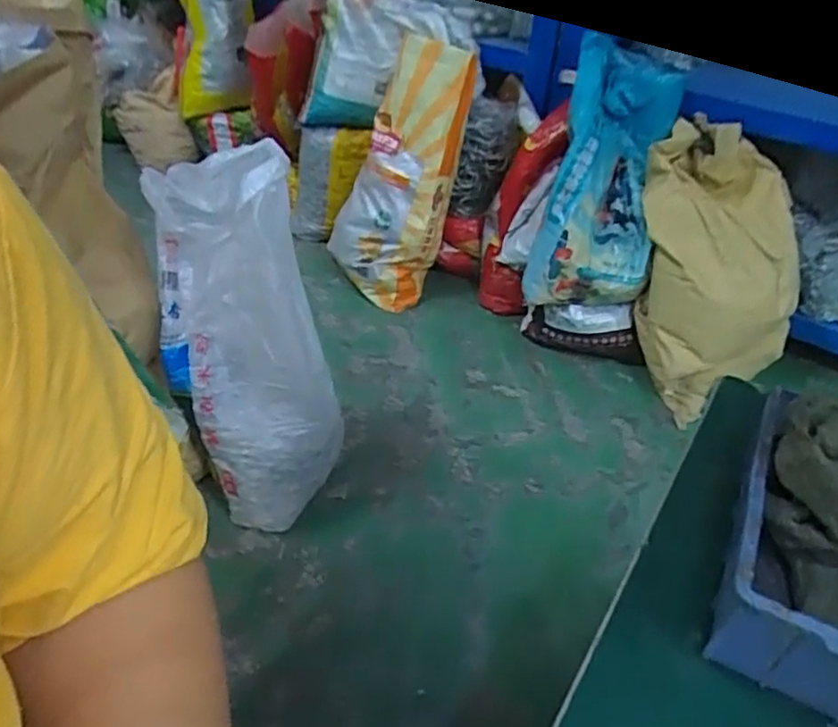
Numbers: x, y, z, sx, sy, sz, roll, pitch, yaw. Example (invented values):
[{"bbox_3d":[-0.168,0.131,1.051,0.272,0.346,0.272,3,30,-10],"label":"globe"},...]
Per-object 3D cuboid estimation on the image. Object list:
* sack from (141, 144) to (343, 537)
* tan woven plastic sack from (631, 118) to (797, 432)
[{"bbox_3d":[-0.297,-0.044,1.140,0.259,0.660,0.162,-12,1,-20],"label":"sack"},{"bbox_3d":[0.658,-0.216,1.445,0.297,0.624,0.213,4,-4,-1],"label":"tan woven plastic sack"}]

